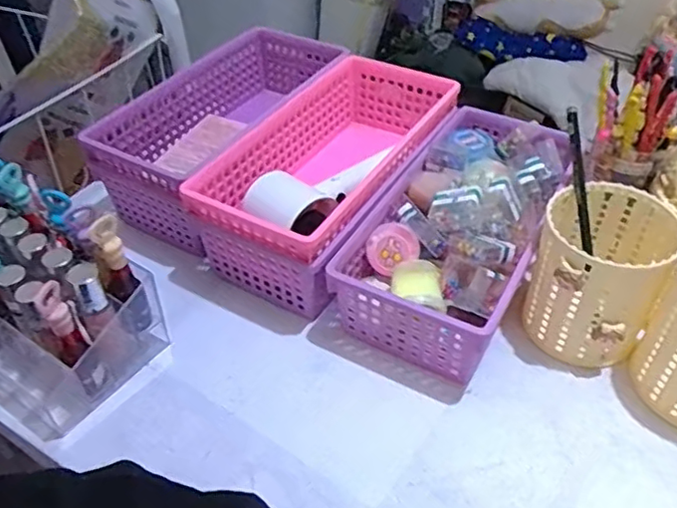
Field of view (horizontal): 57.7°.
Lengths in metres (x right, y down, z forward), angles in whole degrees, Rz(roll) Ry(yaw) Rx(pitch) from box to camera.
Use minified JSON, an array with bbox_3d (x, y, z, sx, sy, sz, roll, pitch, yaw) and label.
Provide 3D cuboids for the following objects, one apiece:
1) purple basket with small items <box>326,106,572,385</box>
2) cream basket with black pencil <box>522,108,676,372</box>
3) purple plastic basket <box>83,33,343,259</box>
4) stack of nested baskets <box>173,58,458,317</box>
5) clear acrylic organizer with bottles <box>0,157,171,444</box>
[{"bbox_3d":[0.101,-0.025,0.481,0.116,0.083,0.236,21,48,22],"label":"purple basket with small items"},{"bbox_3d":[0.178,0.003,0.423,0.082,0.121,0.091,19,47,21],"label":"cream basket with black pencil"},{"bbox_3d":[-0.089,-0.118,0.569,0.132,0.085,0.259,25,49,26],"label":"purple plastic basket"},{"bbox_3d":[0.000,-0.070,0.518,0.115,0.083,0.242,22,48,23],"label":"stack of nested baskets"},{"bbox_3d":[-0.206,0.023,0.409,0.135,0.120,0.098,26,49,26],"label":"clear acrylic organizer with bottles"}]

